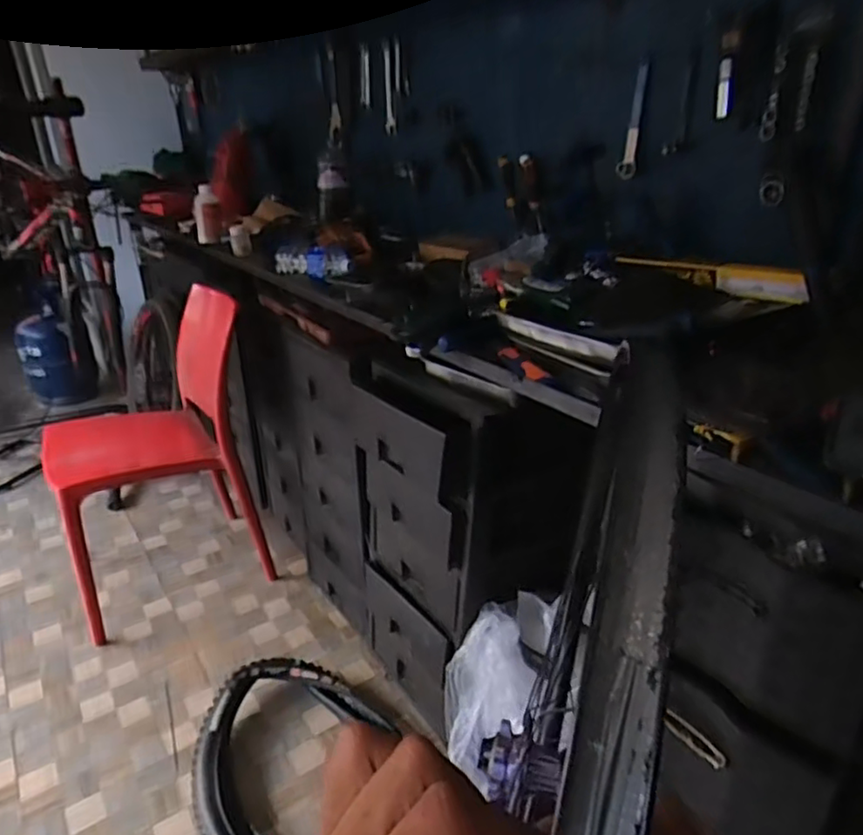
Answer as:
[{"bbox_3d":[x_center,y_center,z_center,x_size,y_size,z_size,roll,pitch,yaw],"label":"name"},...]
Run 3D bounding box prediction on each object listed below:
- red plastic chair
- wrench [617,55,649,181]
[{"bbox_3d":[-0.765,0.093,1.755,0.492,0.790,0.501,-12,27,-25],"label":"red plastic chair"},{"bbox_3d":[0.348,-0.512,1.099,0.009,0.186,0.043,-6,17,-32],"label":"wrench"}]

